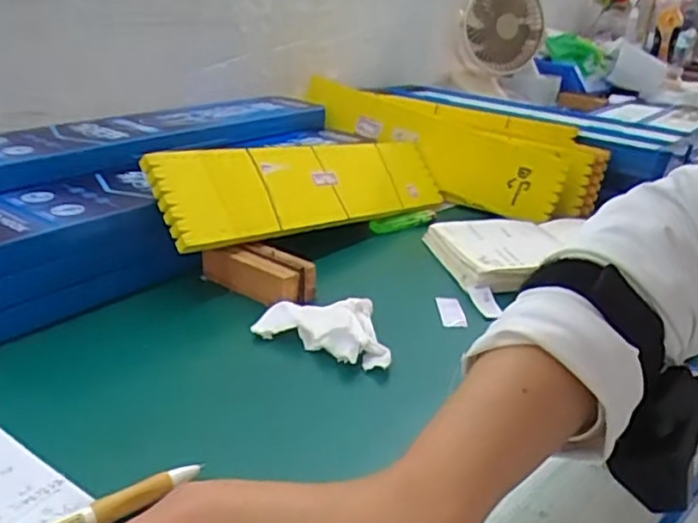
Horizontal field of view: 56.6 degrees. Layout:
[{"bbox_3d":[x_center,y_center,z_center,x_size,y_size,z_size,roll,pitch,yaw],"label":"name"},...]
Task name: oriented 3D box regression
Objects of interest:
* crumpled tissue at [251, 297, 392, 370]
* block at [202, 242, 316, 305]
[{"bbox_3d":[-0.011,0.044,0.455,0.098,0.020,0.059,13,25,24],"label":"crumpled tissue"},{"bbox_3d":[-0.072,0.006,0.517,0.092,0.030,0.036,17,27,31],"label":"block"}]

